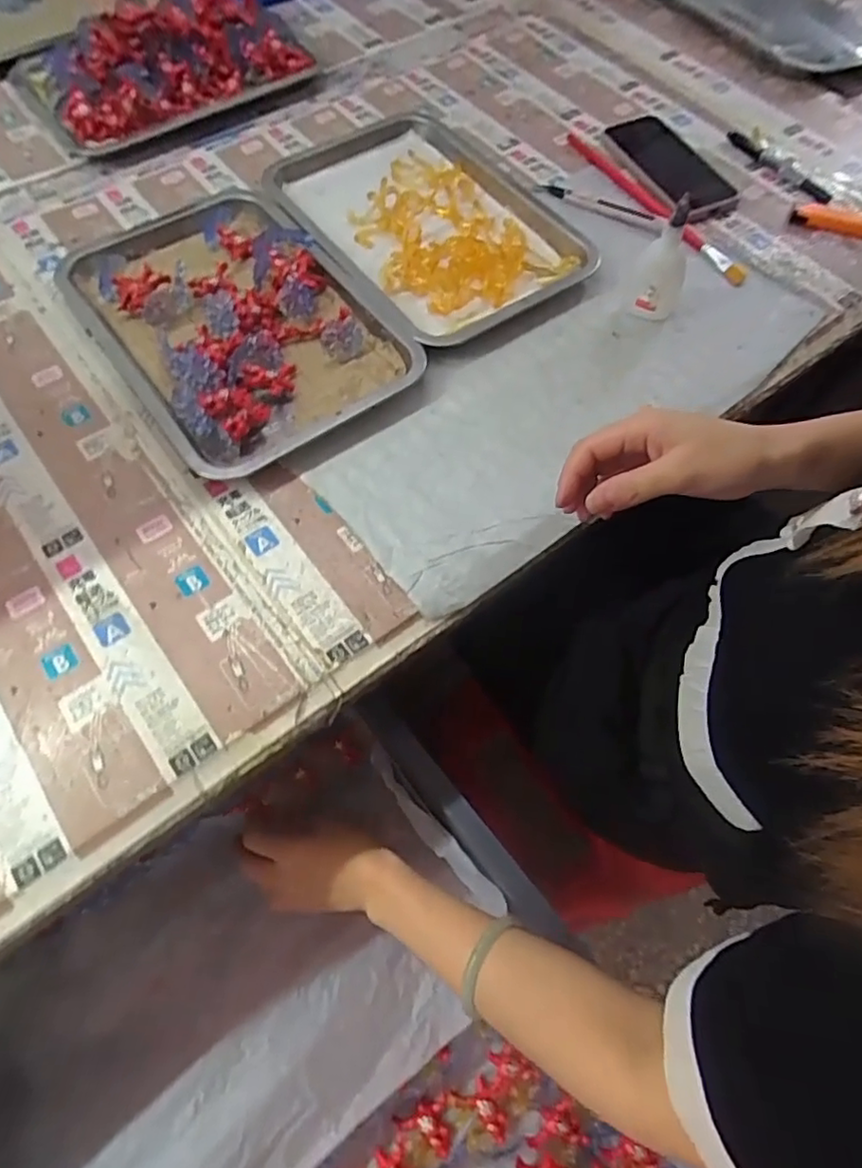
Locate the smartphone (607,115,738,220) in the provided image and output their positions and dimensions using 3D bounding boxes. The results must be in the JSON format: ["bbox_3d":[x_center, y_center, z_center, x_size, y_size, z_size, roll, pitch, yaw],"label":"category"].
[{"bbox_3d":[0.255,-0.446,0.630,0.079,0.010,0.160,-22,66,-12],"label":"smartphone"}]

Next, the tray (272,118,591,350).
[{"bbox_3d":[-0.011,-0.363,0.581,0.219,0.021,0.327,-33,68,-17],"label":"tray"}]

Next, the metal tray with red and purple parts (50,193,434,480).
[{"bbox_3d":[-0.171,-0.234,0.513,0.211,0.032,0.321,-34,69,-17],"label":"metal tray with red and purple parts"}]

